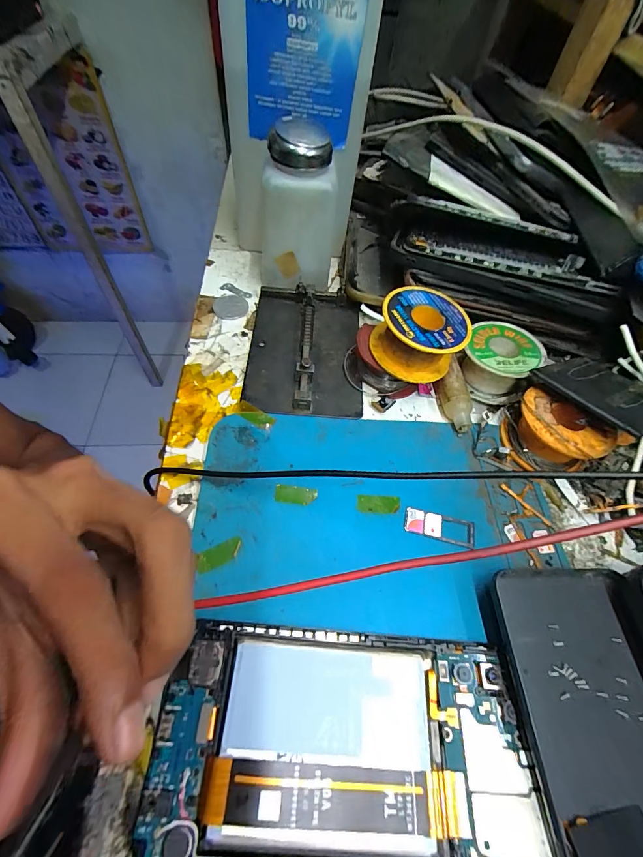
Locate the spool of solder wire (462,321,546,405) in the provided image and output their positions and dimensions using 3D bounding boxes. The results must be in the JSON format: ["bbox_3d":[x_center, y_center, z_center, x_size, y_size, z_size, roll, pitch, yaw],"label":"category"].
[{"bbox_3d":[0.122,-0.047,0.252,0.046,0.028,0.049,2,57,-4],"label":"spool of solder wire"}]

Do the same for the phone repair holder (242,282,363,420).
[{"bbox_3d":[-0.011,-0.060,0.258,0.077,0.014,0.114,3,57,-3],"label":"phone repair holder"}]

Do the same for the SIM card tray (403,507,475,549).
[{"bbox_3d":[0.065,0.053,0.197,0.038,0.004,0.015,14,57,4],"label":"SIM card tray"}]

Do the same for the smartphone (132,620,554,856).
[{"bbox_3d":[0.010,0.121,0.143,0.141,0.010,0.071,6,57,-1],"label":"smartphone"}]

